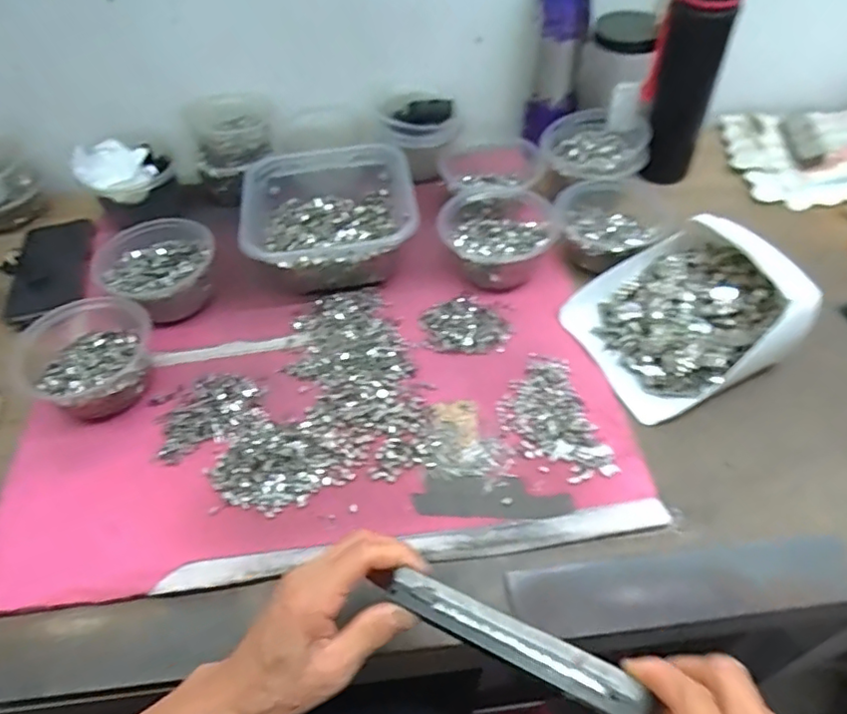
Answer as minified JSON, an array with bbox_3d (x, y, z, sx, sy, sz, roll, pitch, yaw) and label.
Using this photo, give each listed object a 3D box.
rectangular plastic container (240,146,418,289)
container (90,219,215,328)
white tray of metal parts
[{"bbox_3d":[-0.099,-0.153,0.654,0.171,0.069,0.174,-9,51,-3],"label":"rectangular plastic container"},{"bbox_3d":[-0.273,-0.087,0.628,0.115,0.054,0.122,-34,56,-22],"label":"container"},{"bbox_3d":[0.238,-0.046,0.545,0.171,0.076,0.156,-20,52,-12],"label":"white tray of metal parts"}]

